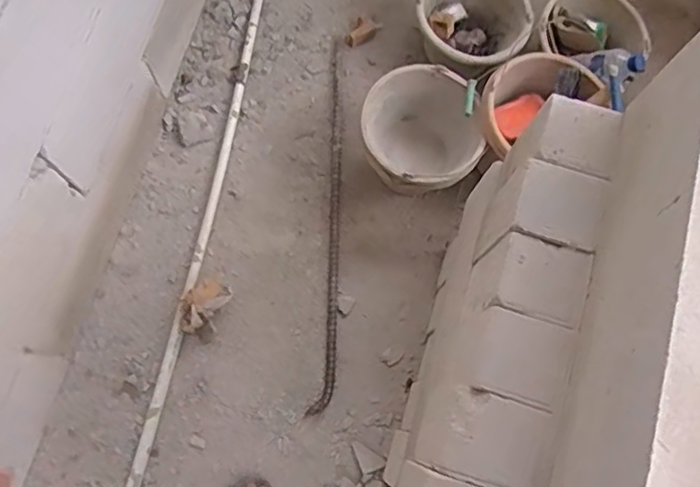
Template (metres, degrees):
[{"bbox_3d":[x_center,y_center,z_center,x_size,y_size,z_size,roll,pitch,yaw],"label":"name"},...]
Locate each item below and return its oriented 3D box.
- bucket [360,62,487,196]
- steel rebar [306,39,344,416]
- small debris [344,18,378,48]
[{"bbox_3d":[0.140,-0.219,1.310,0.228,0.192,0.247,1,74,-2],"label":"bucket"},{"bbox_3d":[-0.035,-0.054,1.351,0.053,0.032,0.831,4,74,-1],"label":"steel rebar"},{"bbox_3d":[0.029,-0.507,1.455,0.097,0.033,0.055,-42,79,-12],"label":"small debris"}]

